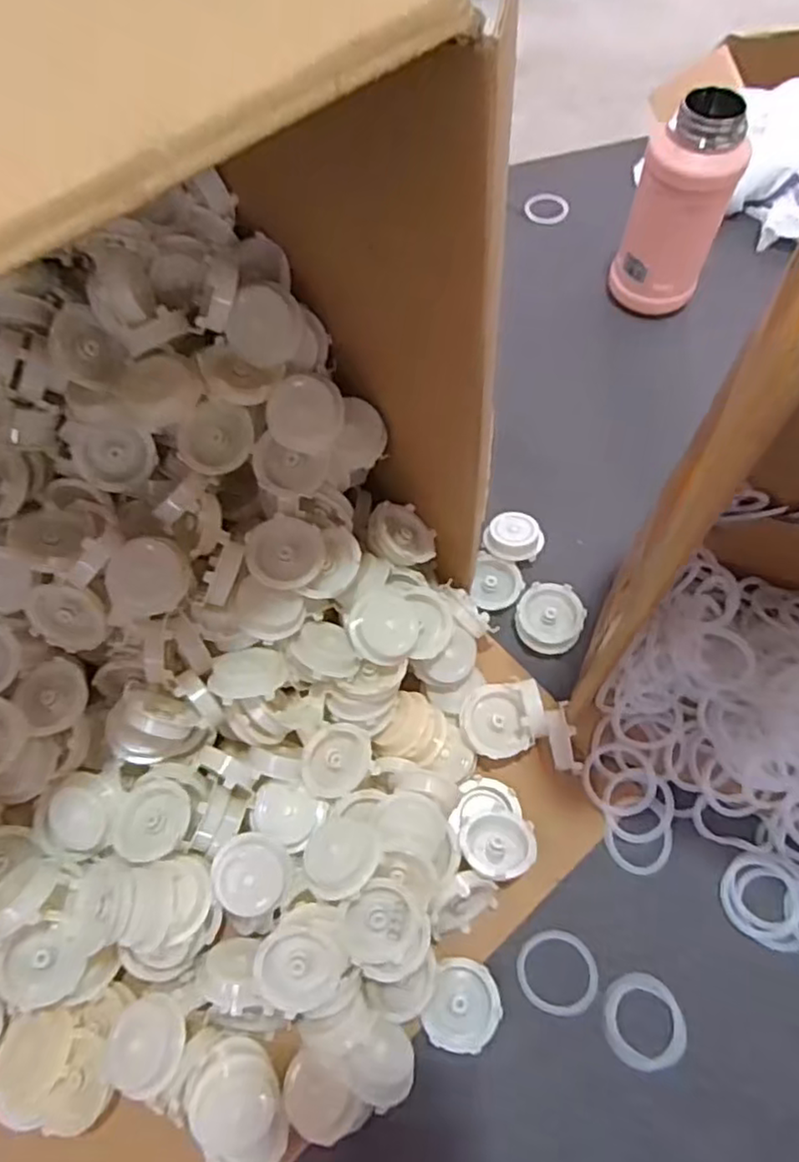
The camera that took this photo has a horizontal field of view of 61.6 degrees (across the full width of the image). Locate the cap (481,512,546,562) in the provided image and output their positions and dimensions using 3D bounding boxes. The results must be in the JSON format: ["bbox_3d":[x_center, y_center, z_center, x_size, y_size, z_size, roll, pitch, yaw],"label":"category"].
[{"bbox_3d":[0.111,-0.042,0.654,0.056,0.020,0.044,0,65,3],"label":"cap"}]

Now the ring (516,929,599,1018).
[{"bbox_3d":[0.119,0.295,0.505,0.060,0.004,0.056,-1,65,2],"label":"ring"}]

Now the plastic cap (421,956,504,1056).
[{"bbox_3d":[0.047,0.311,0.491,0.051,0.016,0.057,15,66,10],"label":"plastic cap"}]

